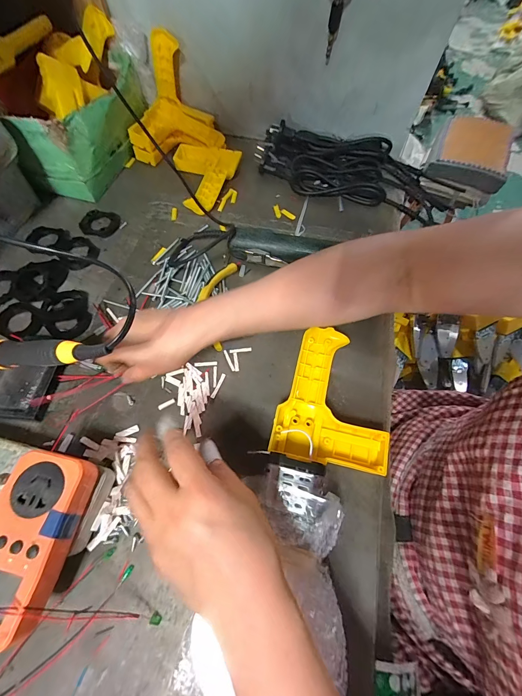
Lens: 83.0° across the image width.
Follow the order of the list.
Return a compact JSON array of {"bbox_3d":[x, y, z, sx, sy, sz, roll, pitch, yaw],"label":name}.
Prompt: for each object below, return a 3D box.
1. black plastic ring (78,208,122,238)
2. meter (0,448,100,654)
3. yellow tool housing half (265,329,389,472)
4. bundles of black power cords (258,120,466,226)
[{"bbox_3d":[-0.263,-0.206,0.482,0.055,0.013,0.055,1,63,-1],"label":"black plastic ring"},{"bbox_3d":[-0.190,0.153,0.238,0.069,0.028,0.126,12,63,4],"label":"meter"},{"bbox_3d":[0.084,0.055,0.334,0.120,0.038,0.150,12,63,5],"label":"yellow tool housing half"},{"bbox_3d":[0.166,-0.333,0.538,0.341,0.049,0.160,19,64,8],"label":"bundles of black power cords"}]

